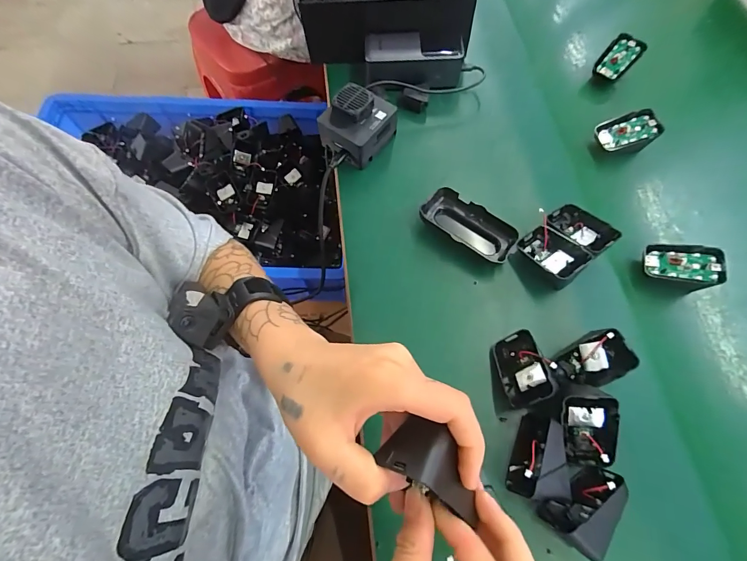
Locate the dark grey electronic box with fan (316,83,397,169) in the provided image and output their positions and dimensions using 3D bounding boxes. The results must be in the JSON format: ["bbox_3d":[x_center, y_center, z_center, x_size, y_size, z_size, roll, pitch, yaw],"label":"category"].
[{"bbox_3d":[-0.020,-0.192,0.471,0.072,0.073,0.078,37,72,13],"label":"dark grey electronic box with fan"}]

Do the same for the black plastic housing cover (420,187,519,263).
[{"bbox_3d":[0.109,-0.059,0.430,0.109,0.041,0.049,31,70,13],"label":"black plastic housing cover"}]

